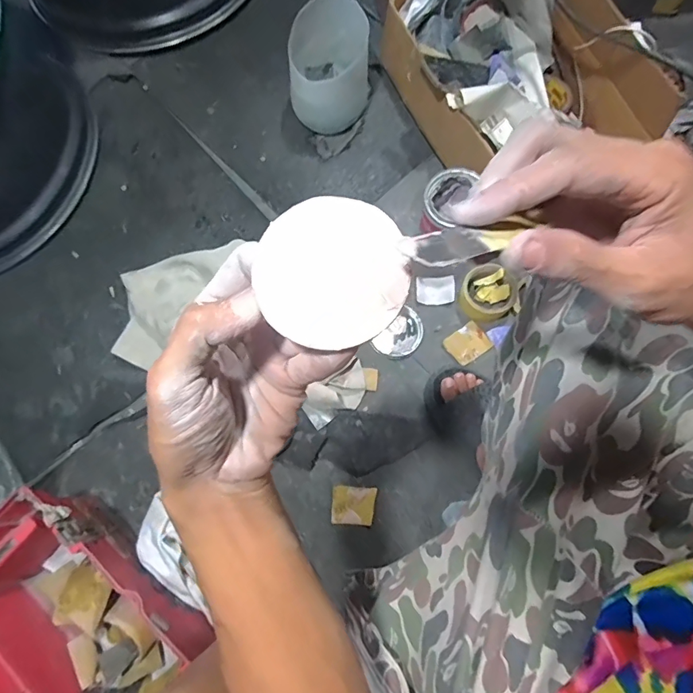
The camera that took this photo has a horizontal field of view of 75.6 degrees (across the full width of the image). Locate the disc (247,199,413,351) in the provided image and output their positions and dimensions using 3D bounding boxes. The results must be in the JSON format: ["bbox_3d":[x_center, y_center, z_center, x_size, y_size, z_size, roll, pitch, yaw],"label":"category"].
[{"bbox_3d":[-0.006,-0.032,0.188,0.062,0.006,0.063,0,75,0],"label":"disc"}]

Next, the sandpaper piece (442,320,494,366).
[{"bbox_3d":[0.206,-0.005,0.758,0.067,0.007,0.057,-36,88,-5],"label":"sandpaper piece"}]

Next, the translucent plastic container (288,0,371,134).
[{"bbox_3d":[-0.029,-0.513,0.825,0.140,0.177,0.147,0,75,0],"label":"translucent plastic container"}]

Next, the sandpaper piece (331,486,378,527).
[{"bbox_3d":[0.012,0.253,0.709,0.066,0.005,0.056,2,75,2],"label":"sandpaper piece"}]

